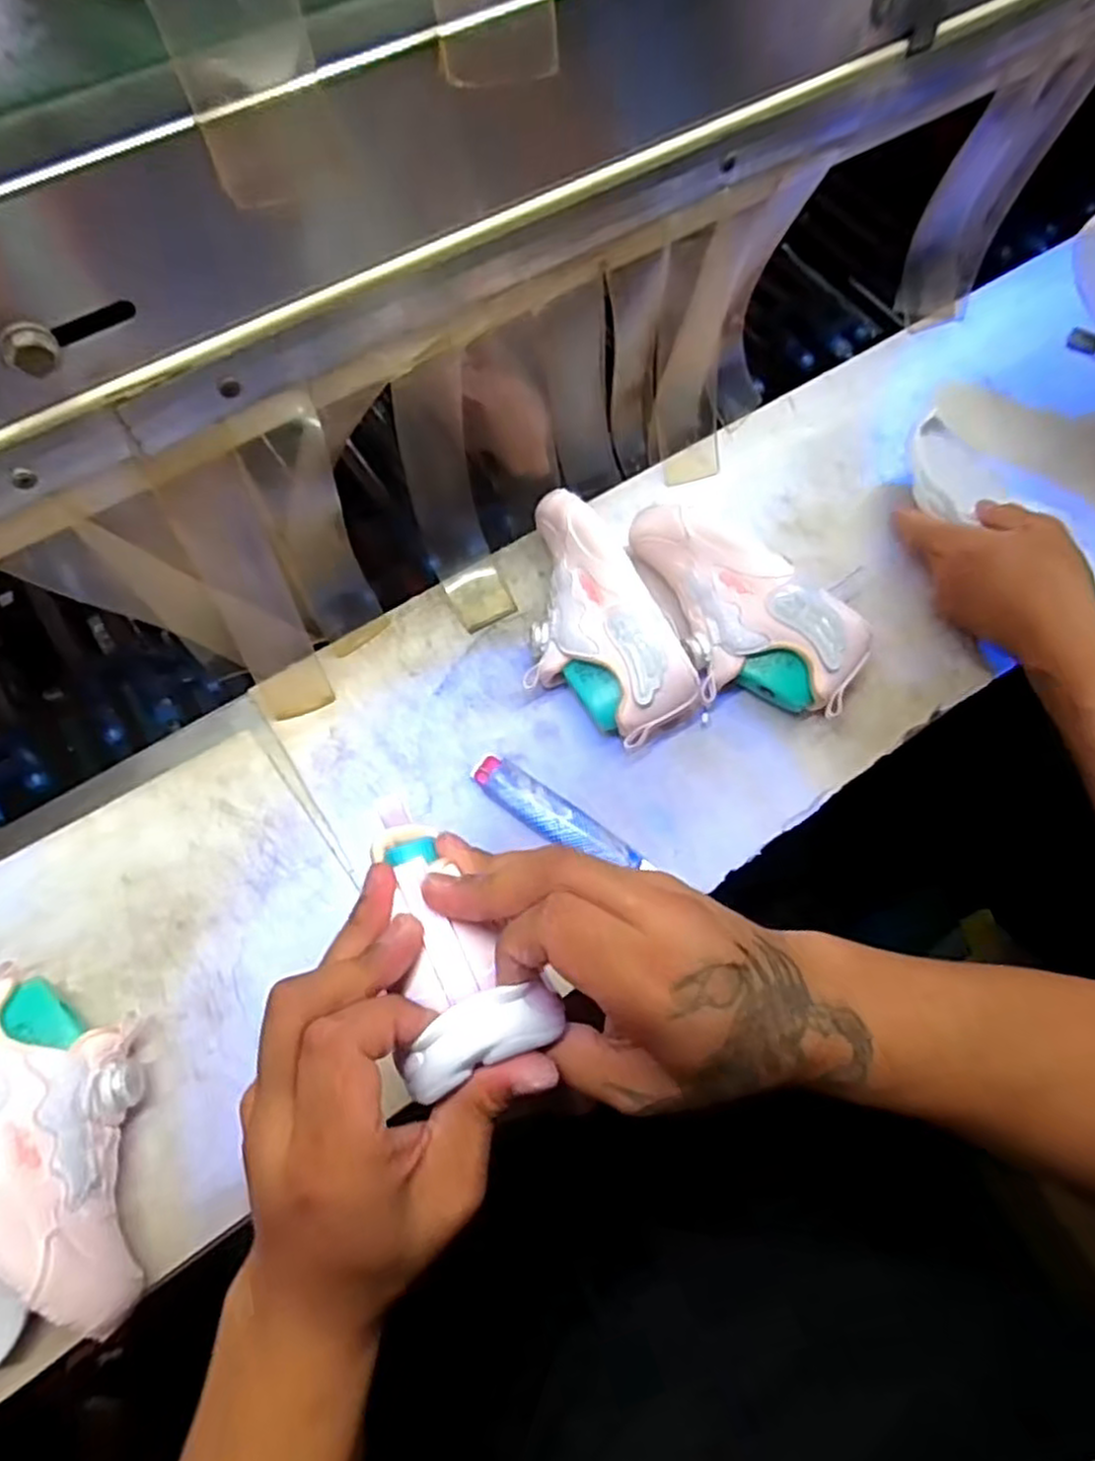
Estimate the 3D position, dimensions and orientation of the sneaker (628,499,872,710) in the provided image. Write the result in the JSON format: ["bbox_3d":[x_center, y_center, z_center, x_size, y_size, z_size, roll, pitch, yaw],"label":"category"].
[{"bbox_3d":[0.126,-0.079,0.525,0.180,0.067,0.085,40,72,13],"label":"sneaker"}]

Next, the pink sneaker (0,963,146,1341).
[{"bbox_3d":[-0.254,0.209,0.404,0.085,0.075,0.186,-40,75,-16],"label":"pink sneaker"}]

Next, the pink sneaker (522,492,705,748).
[{"bbox_3d":[0.023,-0.072,0.522,0.089,0.071,0.179,-31,73,-13],"label":"pink sneaker"}]

